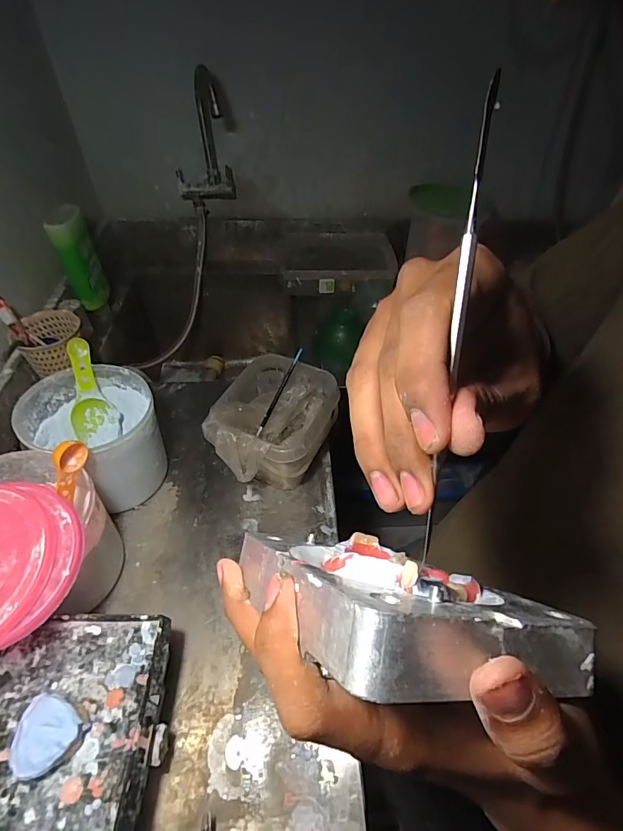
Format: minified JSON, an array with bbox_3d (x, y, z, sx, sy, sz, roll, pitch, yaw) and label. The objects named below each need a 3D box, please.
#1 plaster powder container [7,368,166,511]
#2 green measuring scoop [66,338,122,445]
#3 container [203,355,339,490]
[{"bbox_3d":[-0.293,0.040,0.599,0.157,0.168,0.148,1,45,-1],"label":"plaster powder container"},{"bbox_3d":[-0.313,-0.032,0.597,0.063,0.149,0.029,-7,19,-10],"label":"green measuring scoop"},{"bbox_3d":[-0.058,0.023,0.647,0.153,0.130,0.195,20,48,17],"label":"container"}]

